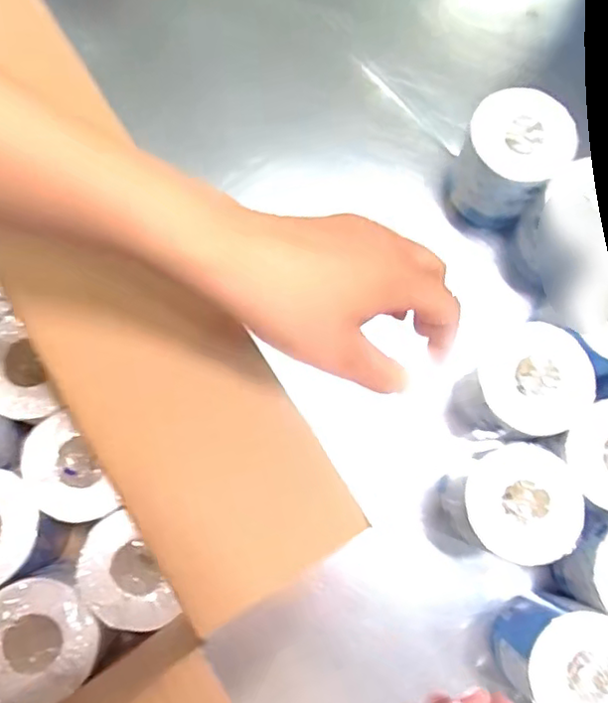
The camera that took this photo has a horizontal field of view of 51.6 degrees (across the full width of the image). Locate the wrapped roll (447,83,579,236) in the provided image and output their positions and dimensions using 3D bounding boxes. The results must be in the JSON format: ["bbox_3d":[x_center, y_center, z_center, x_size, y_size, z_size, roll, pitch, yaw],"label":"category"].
[{"bbox_3d":[0.206,-0.192,0.650,0.094,0.119,0.093,0,78,-1],"label":"wrapped roll"}]

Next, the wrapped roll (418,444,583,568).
[{"bbox_3d":[0.179,0.143,0.586,0.107,0.118,0.099,-6,79,-2],"label":"wrapped roll"}]

